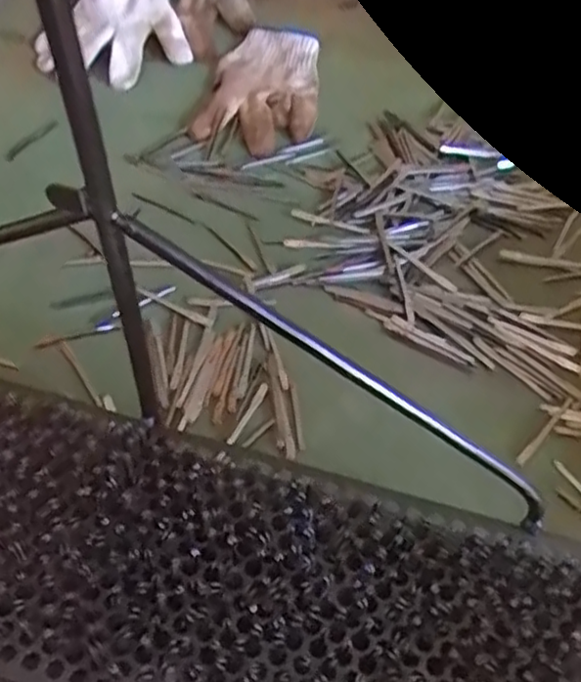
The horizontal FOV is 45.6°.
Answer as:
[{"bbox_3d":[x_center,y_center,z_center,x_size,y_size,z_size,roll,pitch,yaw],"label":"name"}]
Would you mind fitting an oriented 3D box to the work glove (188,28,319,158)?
[{"bbox_3d":[-0.023,-0.250,0.679,0.106,0.018,0.177,11,54,6],"label":"work glove"}]

